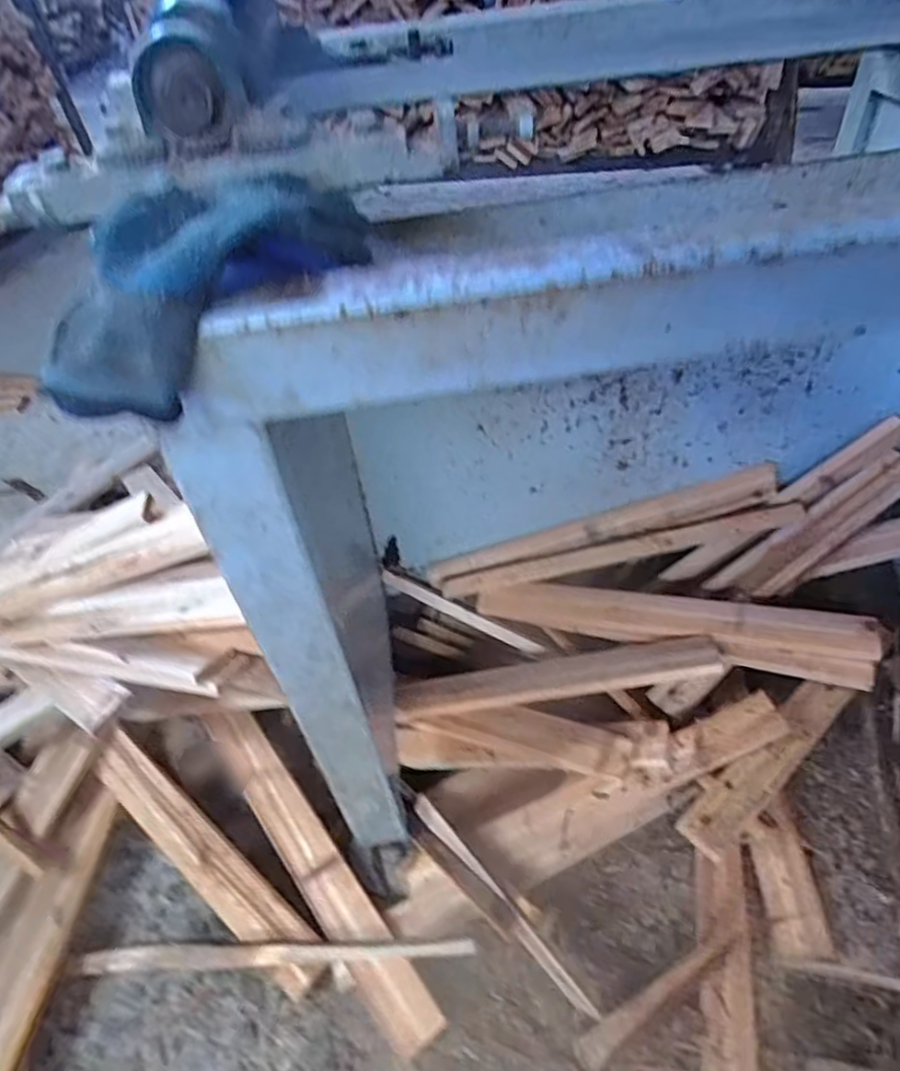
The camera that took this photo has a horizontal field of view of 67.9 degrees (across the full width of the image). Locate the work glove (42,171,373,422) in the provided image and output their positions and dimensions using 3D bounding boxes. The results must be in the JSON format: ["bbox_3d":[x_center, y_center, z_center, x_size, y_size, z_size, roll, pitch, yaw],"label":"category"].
[{"bbox_3d":[-0.120,-0.131,0.333,0.098,0.059,0.171,13,50,17],"label":"work glove"}]

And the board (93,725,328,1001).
[{"bbox_3d":[-0.318,0.408,0.855,0.410,0.020,0.068,36,77,19],"label":"board"}]

